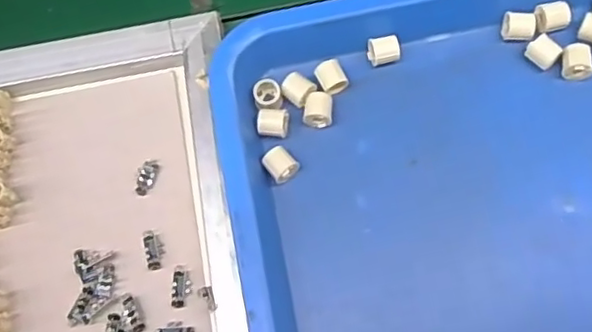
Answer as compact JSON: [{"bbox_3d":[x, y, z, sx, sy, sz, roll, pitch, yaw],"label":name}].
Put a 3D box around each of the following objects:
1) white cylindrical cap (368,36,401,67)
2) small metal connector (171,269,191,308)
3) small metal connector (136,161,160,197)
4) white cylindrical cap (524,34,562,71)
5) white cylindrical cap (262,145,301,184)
[{"bbox_3d":[0.063,-0.084,0.449,0.022,0.016,0.017,-8,71,1],"label":"white cylindrical cap"},{"bbox_3d":[-0.076,0.081,0.411,0.012,0.004,0.024,1,72,5],"label":"small metal connector"},{"bbox_3d":[-0.106,0.008,0.437,0.014,0.004,0.026,15,72,7],"label":"small metal connector"},{"bbox_3d":[0.175,-0.080,0.440,0.020,0.017,0.017,41,79,15],"label":"white cylindrical cap"},{"bbox_3d":[-0.010,-0.002,0.427,0.021,0.014,0.022,-39,73,-9],"label":"white cylindrical cap"}]

